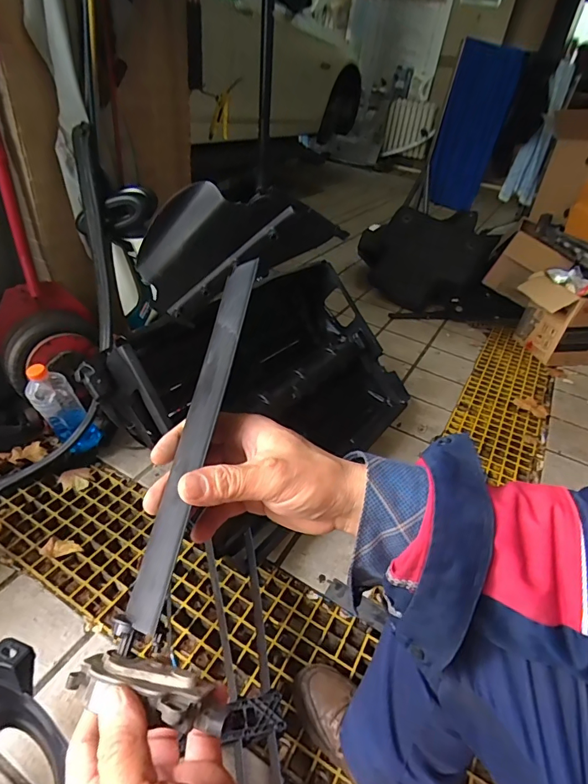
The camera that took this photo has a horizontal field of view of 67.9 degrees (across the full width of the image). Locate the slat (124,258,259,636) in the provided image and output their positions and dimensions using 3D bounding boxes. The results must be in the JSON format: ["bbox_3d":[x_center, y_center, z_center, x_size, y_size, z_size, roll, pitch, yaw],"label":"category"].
[{"bbox_3d":[-0.068,0.019,0.325,0.043,0.008,0.281,-11,59,41],"label":"slat"}]

